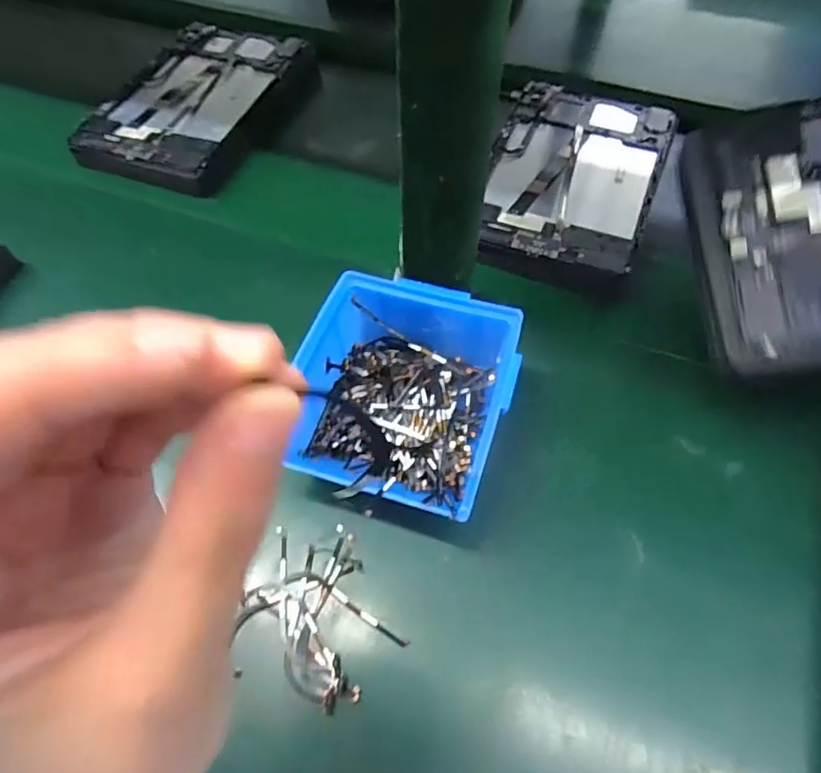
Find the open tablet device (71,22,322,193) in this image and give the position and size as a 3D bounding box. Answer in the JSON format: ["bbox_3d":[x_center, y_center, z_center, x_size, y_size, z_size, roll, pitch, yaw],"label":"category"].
[{"bbox_3d":[-0.223,-0.301,0.561,0.159,0.026,0.255,14,59,9],"label":"open tablet device"}]

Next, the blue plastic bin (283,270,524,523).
[{"bbox_3d":[-0.002,0.000,0.338,0.126,0.057,0.150,17,59,12],"label":"blue plastic bin"}]

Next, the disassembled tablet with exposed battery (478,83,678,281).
[{"bbox_3d":[0.151,-0.194,0.483,0.155,0.014,0.250,11,58,8],"label":"disassembled tablet with exposed battery"}]

